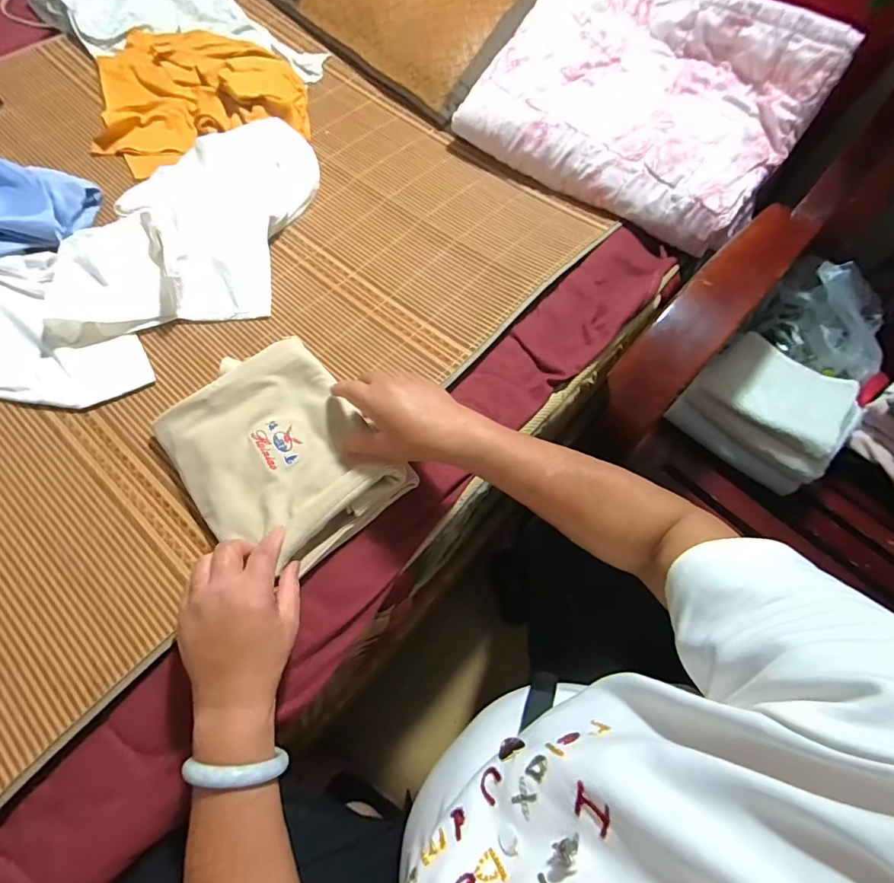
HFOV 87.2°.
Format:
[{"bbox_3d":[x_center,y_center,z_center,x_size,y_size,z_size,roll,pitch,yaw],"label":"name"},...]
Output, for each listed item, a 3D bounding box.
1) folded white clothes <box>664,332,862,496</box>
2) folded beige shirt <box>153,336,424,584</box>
[{"bbox_3d":[0.445,-0.050,0.650,0.184,0.084,0.172,42,71,16],"label":"folded white clothes"},{"bbox_3d":[-0.175,0.012,0.496,0.182,0.046,0.223,-38,71,-18],"label":"folded beige shirt"}]

